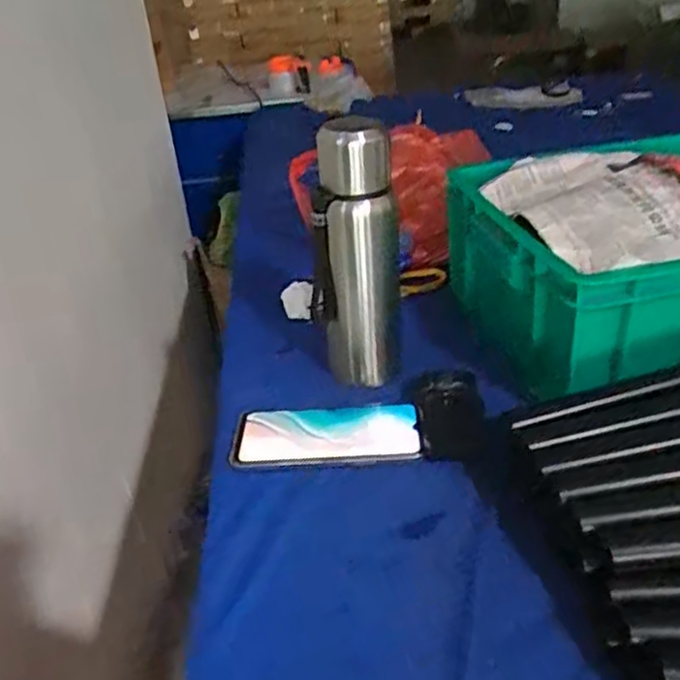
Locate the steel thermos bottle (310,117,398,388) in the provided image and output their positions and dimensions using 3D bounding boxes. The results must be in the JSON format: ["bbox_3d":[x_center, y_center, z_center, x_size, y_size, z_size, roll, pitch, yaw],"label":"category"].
[{"bbox_3d":[0.013,-0.075,0.639,0.075,0.240,0.056,-4,31,4],"label":"steel thermos bottle"}]

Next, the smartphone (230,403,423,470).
[{"bbox_3d":[-0.012,0.080,0.614,0.158,0.012,0.077,-6,31,1],"label":"smartphone"}]

